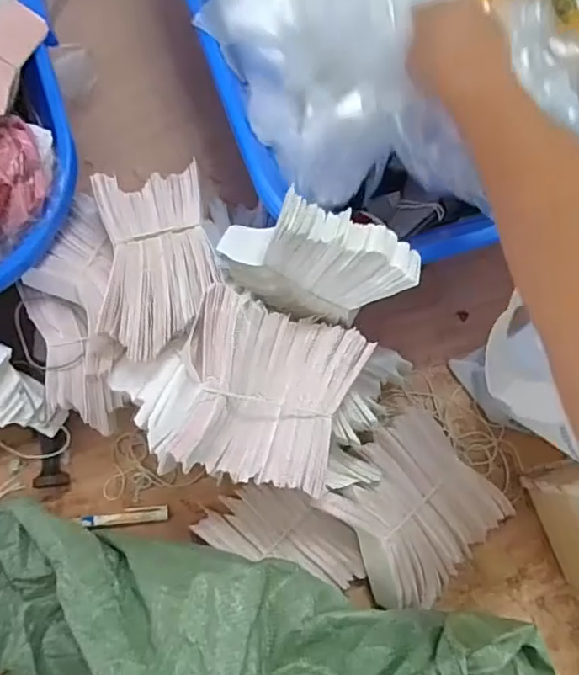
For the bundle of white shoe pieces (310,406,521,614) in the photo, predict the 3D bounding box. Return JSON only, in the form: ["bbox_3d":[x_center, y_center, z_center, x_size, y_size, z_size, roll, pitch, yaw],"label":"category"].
[{"bbox_3d":[0.120,0.164,0.535,0.156,0.061,0.155,-38,81,-9],"label":"bundle of white shoe pieces"}]

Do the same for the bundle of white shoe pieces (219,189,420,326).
[{"bbox_3d":[0.017,-0.059,0.451,0.157,0.117,0.063,12,78,1],"label":"bundle of white shoe pieces"}]

